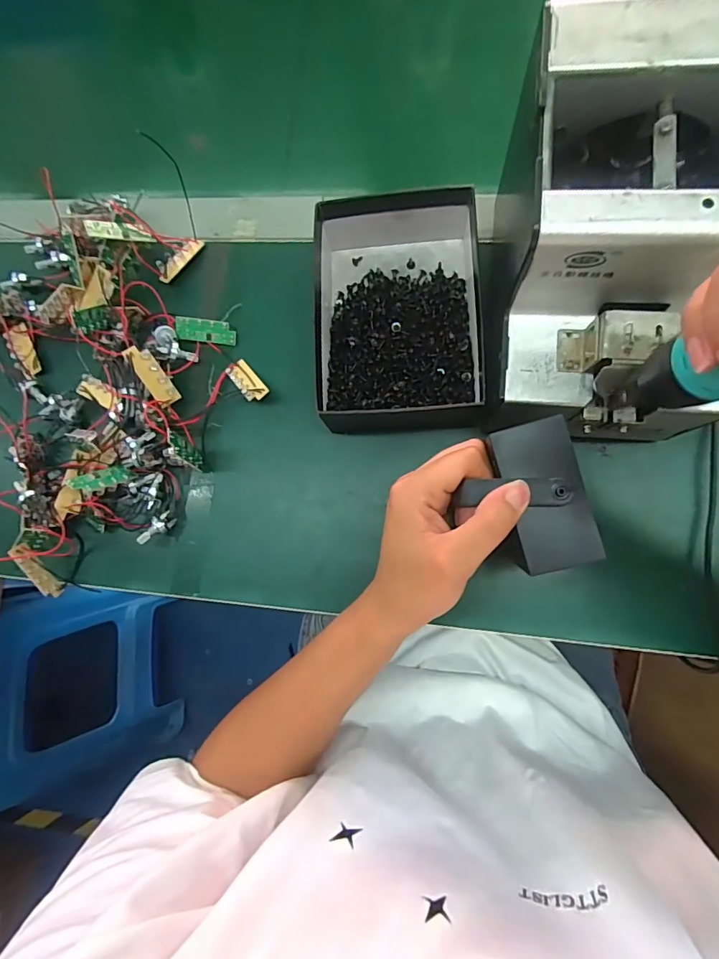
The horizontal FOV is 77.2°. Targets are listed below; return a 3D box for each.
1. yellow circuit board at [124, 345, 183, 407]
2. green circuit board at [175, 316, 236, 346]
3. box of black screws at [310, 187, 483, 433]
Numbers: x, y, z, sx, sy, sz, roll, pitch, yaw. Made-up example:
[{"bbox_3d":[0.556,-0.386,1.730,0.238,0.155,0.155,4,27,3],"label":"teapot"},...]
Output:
[{"bbox_3d":[-0.157,-0.079,0.343,0.017,0.004,0.047,-41,114,-25],"label":"yellow circuit board"},{"bbox_3d":[-0.125,-0.121,0.367,0.047,0.007,0.018,8,84,-6],"label":"green circuit board"},{"bbox_3d":[0.026,-0.125,0.334,0.122,0.049,0.174,-3,82,7],"label":"box of black screws"}]

